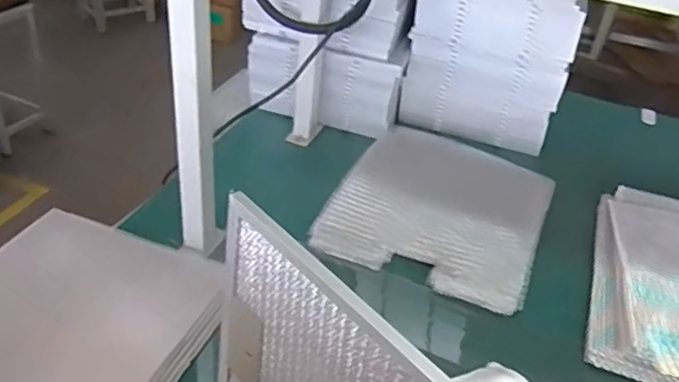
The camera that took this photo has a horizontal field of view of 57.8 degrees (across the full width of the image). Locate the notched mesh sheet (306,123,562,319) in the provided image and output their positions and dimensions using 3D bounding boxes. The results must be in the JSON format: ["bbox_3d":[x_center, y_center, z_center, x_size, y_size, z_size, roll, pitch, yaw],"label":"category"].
[{"bbox_3d":[0.137,0.026,0.867,0.283,0.026,0.238,18,59,16],"label":"notched mesh sheet"}]

